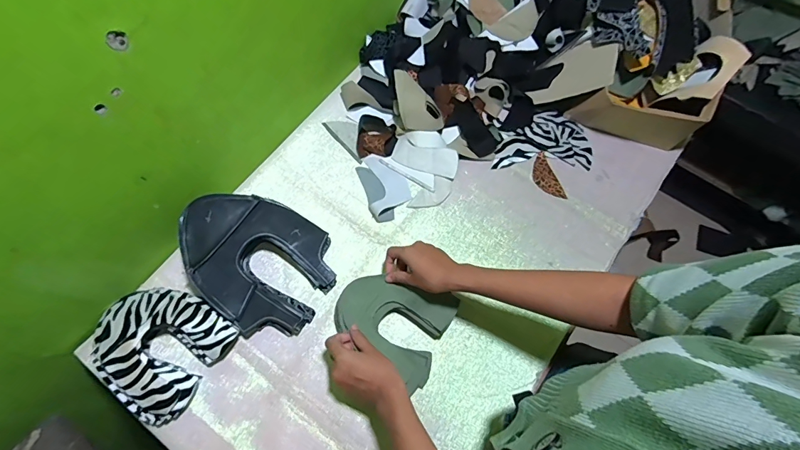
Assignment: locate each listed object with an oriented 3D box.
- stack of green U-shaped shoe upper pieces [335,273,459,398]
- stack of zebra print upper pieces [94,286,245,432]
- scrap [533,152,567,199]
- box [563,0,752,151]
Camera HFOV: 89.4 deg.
[{"bbox_3d":[-0.014,0.151,0.624,0.169,0.047,0.131,23,72,6],"label":"stack of green U-shaped shoe upper pieces"},{"bbox_3d":[-0.352,0.175,0.592,0.174,0.073,0.166,32,72,10],"label":"stack of zebra print upper pieces"},{"bbox_3d":[0.265,-0.086,0.738,0.040,0.004,0.093,-20,73,-8],"label":"scrap"},{"bbox_3d":[0.453,-0.329,0.749,0.261,0.145,0.331,17,71,4],"label":"box"}]

